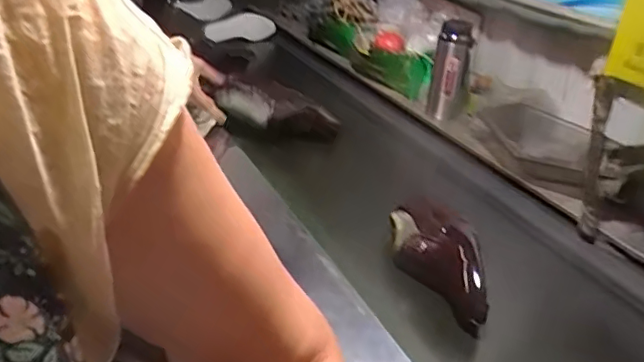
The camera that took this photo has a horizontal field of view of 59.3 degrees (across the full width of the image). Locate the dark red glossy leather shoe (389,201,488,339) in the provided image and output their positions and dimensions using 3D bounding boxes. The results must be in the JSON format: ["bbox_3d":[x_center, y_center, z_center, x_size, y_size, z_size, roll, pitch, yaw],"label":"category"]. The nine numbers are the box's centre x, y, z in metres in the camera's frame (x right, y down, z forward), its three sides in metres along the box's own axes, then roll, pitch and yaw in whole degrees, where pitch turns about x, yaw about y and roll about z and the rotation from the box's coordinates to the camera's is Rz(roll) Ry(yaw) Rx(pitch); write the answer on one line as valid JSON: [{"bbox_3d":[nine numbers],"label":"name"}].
[{"bbox_3d":[0.168,0.121,0.829,0.093,0.104,0.237,-5,30,-13],"label":"dark red glossy leather shoe"}]

